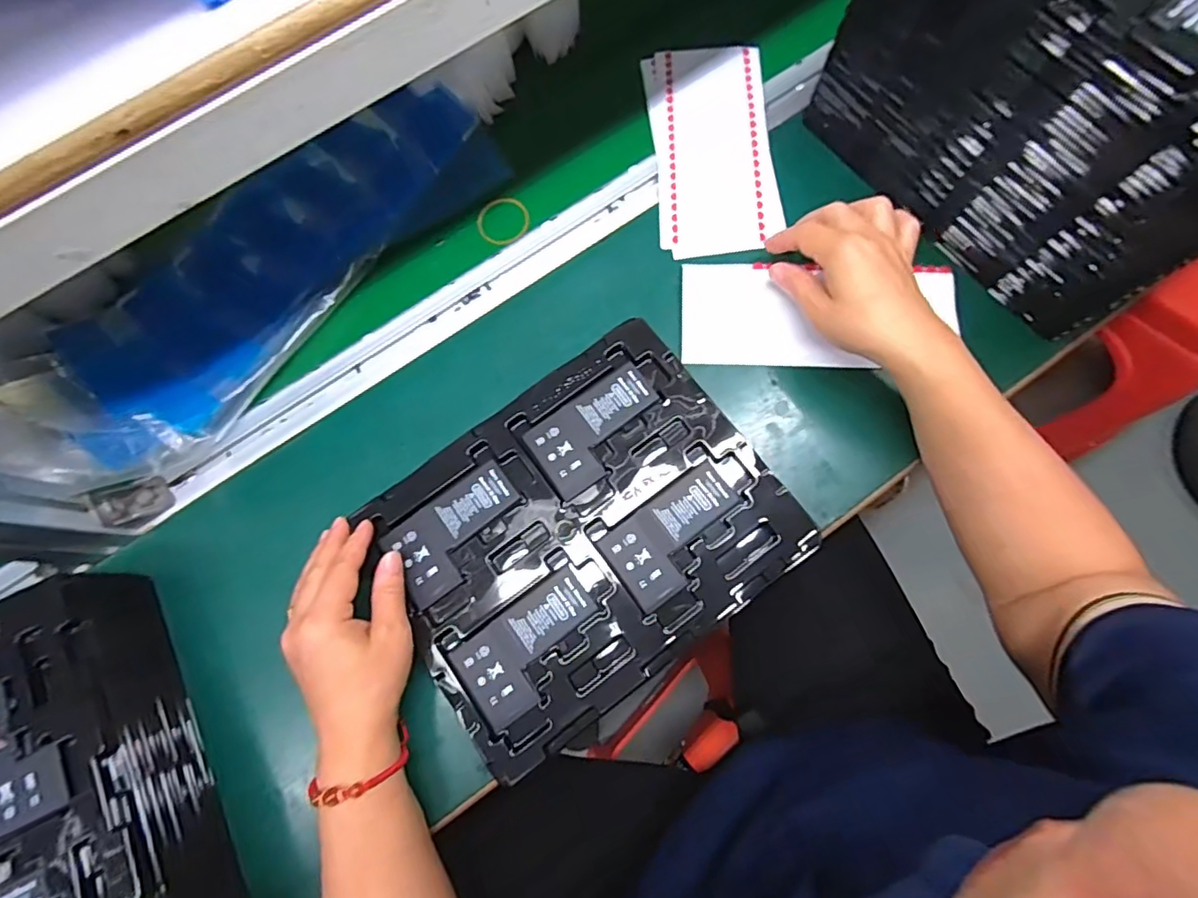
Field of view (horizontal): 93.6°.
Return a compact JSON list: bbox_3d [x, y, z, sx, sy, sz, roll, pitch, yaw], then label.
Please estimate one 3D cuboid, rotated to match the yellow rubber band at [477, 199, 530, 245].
[{"bbox_3d":[-0.083,-0.198,0.492,0.044,0.005,0.041,0,87,-5],"label":"yellow rubber band"}]

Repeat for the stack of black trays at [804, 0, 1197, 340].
[{"bbox_3d":[0.340,-0.262,0.393,0.193,0.187,0.265,-37,76,-7],"label":"stack of black trays"}]

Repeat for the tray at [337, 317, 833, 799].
[{"bbox_3d":[-0.013,0.057,0.407,0.266,0.020,0.217,-35,76,-9],"label":"tray"}]

